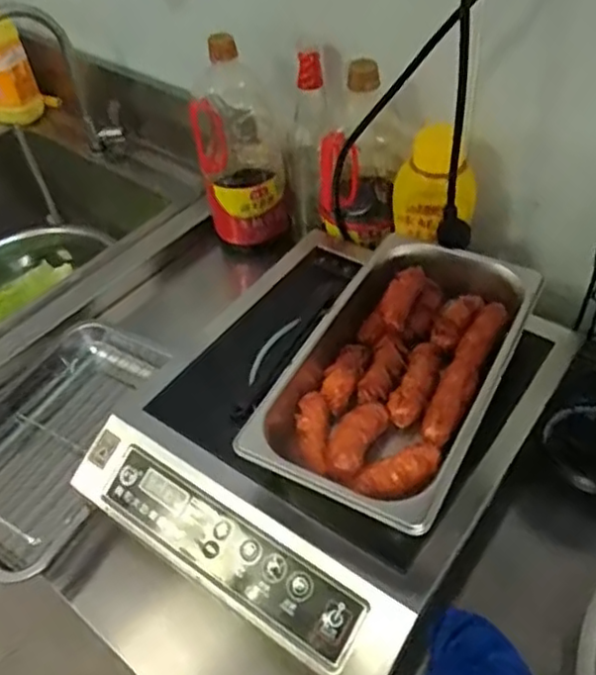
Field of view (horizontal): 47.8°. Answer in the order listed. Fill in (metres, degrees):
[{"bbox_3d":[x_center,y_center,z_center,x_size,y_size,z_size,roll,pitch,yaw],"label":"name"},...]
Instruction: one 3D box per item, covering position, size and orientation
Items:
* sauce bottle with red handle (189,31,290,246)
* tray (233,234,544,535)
[{"bbox_3d":[-0.082,-0.263,0.924,0.111,0.268,0.107,-12,47,-4],"label":"sauce bottle with red handle"},{"bbox_3d":[0.101,0.033,0.648,0.175,0.076,0.332,20,53,23],"label":"tray"}]

